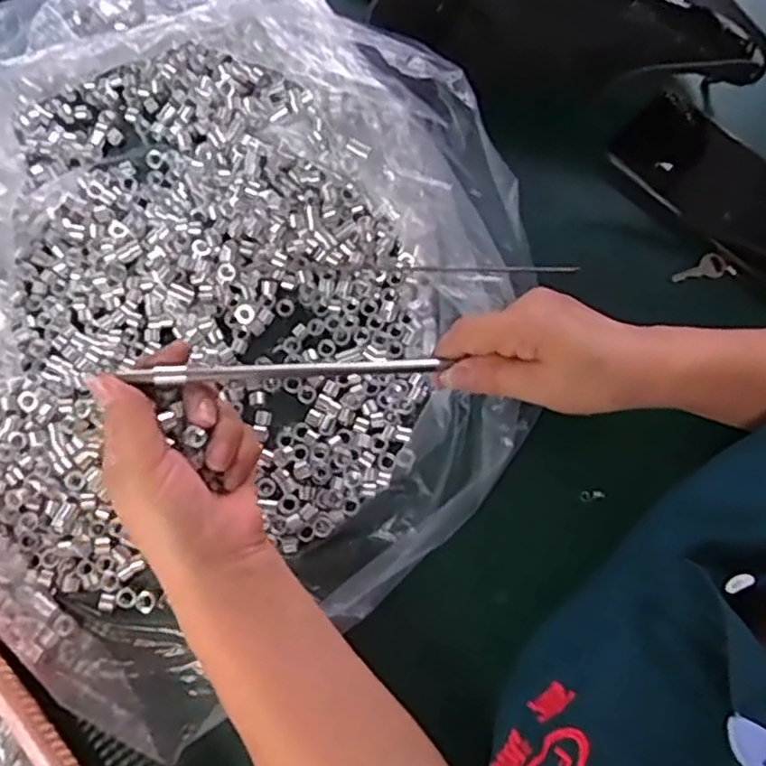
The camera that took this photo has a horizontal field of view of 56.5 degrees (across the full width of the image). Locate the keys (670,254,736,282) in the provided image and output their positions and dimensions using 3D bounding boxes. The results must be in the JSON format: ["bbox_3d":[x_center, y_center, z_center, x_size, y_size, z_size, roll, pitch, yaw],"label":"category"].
[{"bbox_3d":[0.225,-0.080,0.502,0.040,0.005,0.017,-13,74,15],"label":"keys"}]

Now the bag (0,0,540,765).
[{"bbox_3d":[-0.134,-0.057,0.451,0.444,0.092,0.423,41,78,11],"label":"bag"}]

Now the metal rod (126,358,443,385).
[{"bbox_3d":[-0.051,-0.007,0.407,0.177,0.010,0.008,-2,74,-17],"label":"metal rod"}]

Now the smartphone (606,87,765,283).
[{"bbox_3d":[0.238,-0.137,0.499,0.155,0.008,0.066,42,95,9],"label":"smartphone"}]

